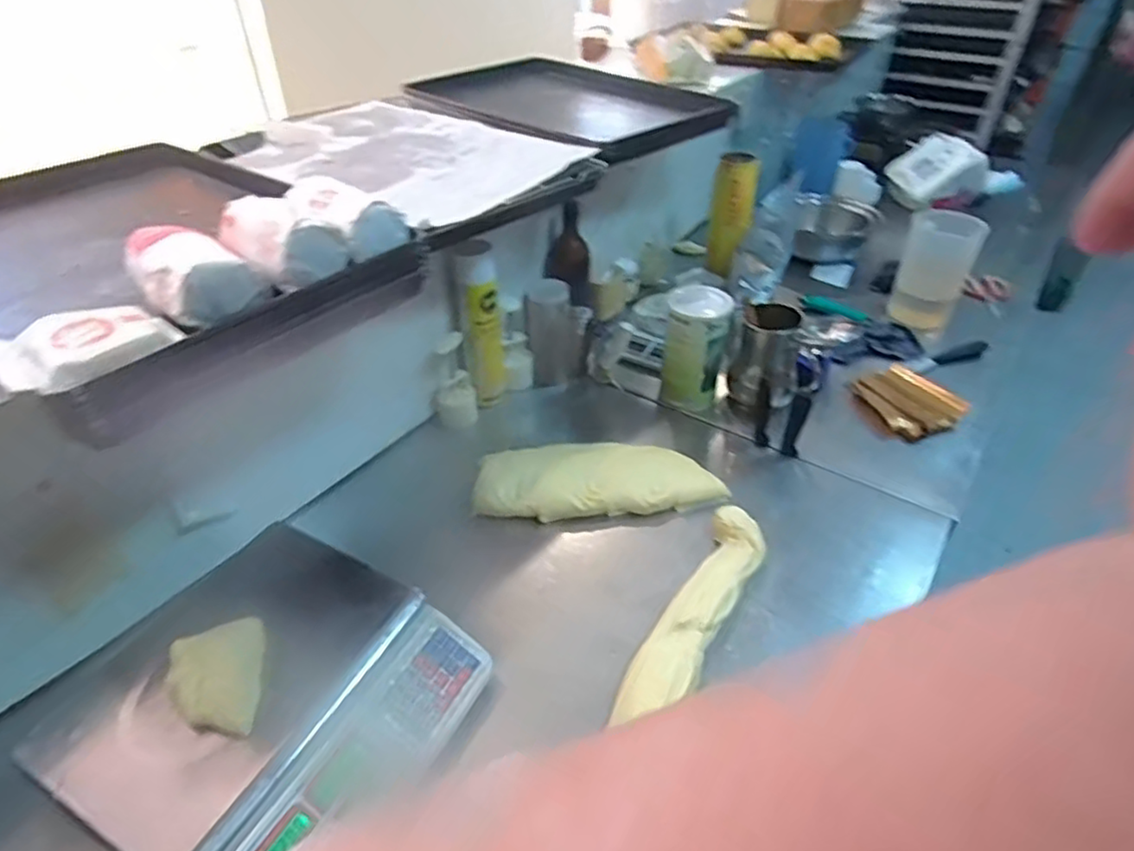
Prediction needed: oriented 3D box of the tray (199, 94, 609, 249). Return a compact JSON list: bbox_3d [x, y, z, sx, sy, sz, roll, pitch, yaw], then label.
[{"bbox_3d":[-0.269,-0.446,1.099,0.597,0.045,0.464,29,45,34],"label":"tray"}]

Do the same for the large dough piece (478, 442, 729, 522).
[{"bbox_3d":[0.047,0.082,1.060,0.388,0.046,0.136,-5,36,-6],"label":"large dough piece"}]

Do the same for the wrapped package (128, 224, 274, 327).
[{"bbox_3d":[-0.369,-0.148,0.662,0.141,0.072,0.091,28,45,33],"label":"wrapped package"}]

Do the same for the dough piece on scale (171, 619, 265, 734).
[{"bbox_3d":[-0.357,0.261,0.687,0.090,0.049,0.111,-14,38,-17],"label":"dough piece on scale"}]

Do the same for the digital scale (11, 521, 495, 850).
[{"bbox_3d":[-0.312,0.298,0.721,0.339,0.086,0.349,18,40,24],"label":"digital scale"}]

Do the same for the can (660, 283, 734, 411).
[{"bbox_3d":[0.227,-0.136,1.194,0.106,0.214,0.091,5,36,8],"label":"can"}]

